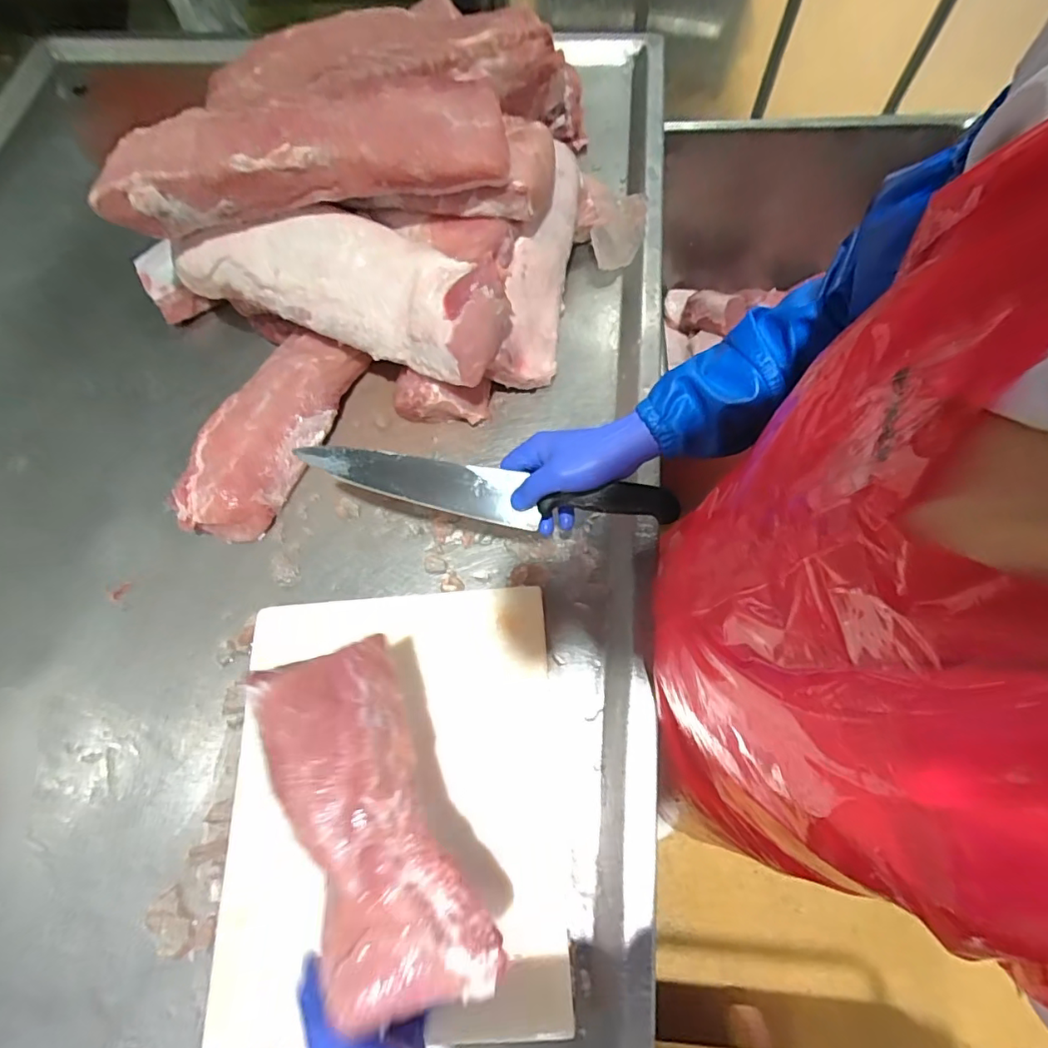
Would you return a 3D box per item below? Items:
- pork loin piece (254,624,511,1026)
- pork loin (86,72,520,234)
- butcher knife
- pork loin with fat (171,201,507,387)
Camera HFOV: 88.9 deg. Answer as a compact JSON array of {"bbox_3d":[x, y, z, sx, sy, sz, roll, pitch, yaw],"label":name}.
[{"bbox_3d":[-0.109,0.206,0.369,0.097,0.066,0.237,-22,79,-9],"label":"pork loin piece"},{"bbox_3d":[-0.236,-0.396,0.572,0.427,0.071,0.110,-9,71,1],"label":"pork loin"},{"bbox_3d":[-0.035,-0.029,0.509,0.351,0.035,0.043,7,67,4],"label":"butcher knife"},{"bbox_3d":[-0.210,-0.279,0.611,0.396,0.092,0.124,20,74,11],"label":"pork loin with fat"}]

